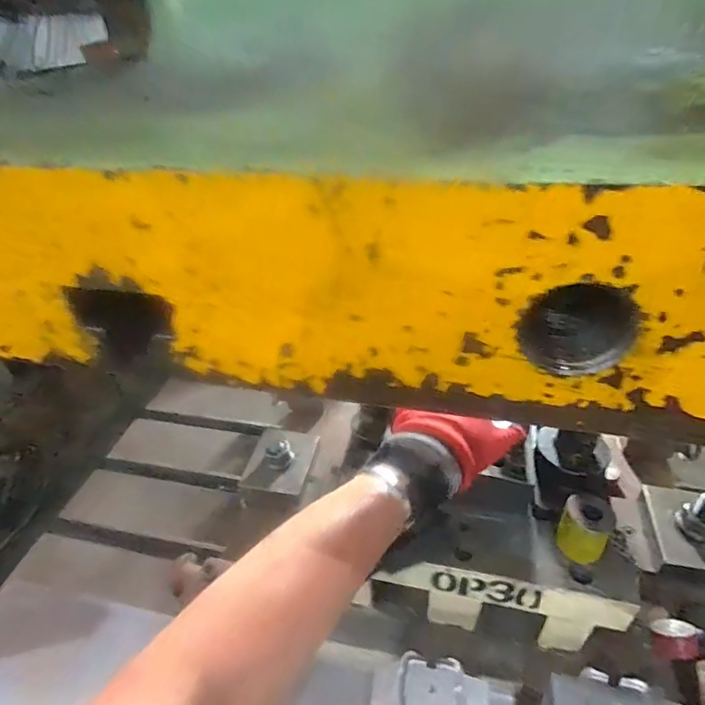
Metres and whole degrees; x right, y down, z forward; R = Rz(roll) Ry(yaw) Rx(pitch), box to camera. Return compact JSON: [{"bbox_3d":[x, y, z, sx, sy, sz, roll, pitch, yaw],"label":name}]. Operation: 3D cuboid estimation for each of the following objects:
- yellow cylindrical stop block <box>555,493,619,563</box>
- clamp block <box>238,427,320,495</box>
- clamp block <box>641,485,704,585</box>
[{"bbox_3d":[0.211,0.159,0.434,0.042,0.049,0.041,23,44,30],"label":"yellow cylindrical stop block"},{"bbox_3d":[-0.097,0.138,0.639,0.083,0.033,0.111,3,37,7],"label":"clamp block"},{"bbox_3d":[0.378,0.192,0.526,0.086,0.070,0.104,8,38,14],"label":"clamp block"}]

